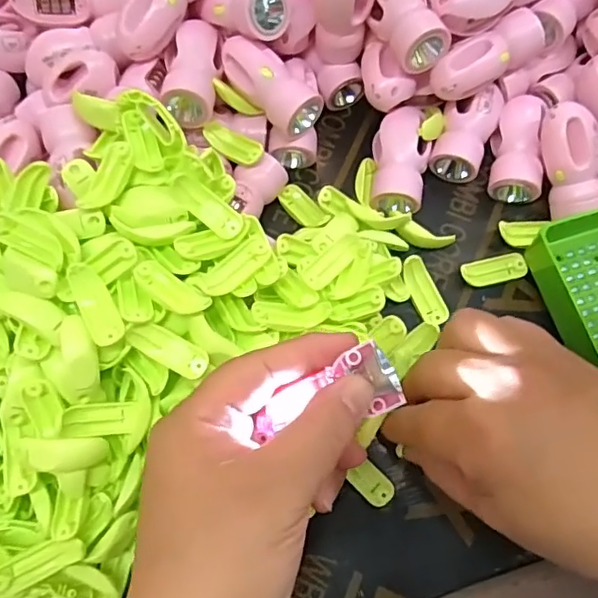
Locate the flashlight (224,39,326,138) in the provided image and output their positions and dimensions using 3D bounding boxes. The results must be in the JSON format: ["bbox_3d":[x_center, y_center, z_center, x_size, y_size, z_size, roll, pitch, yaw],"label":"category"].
[{"bbox_3d":[-0.017,-0.124,0.329,0.029,0.023,0.063,-39,77,-10],"label":"flashlight"}]

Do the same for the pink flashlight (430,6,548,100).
[{"bbox_3d":[0.109,-0.140,0.331,0.066,0.021,0.026,-30,75,-8],"label":"pink flashlight"}]

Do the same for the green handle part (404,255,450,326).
[{"bbox_3d":[0.074,-0.005,0.333,0.016,0.009,0.040,-22,74,-6],"label":"green handle part"}]

